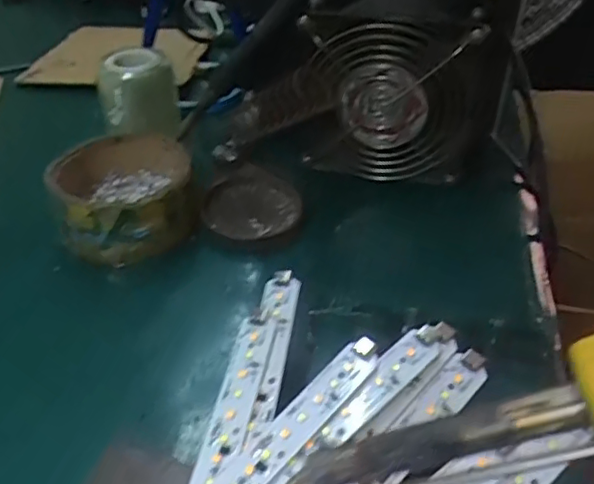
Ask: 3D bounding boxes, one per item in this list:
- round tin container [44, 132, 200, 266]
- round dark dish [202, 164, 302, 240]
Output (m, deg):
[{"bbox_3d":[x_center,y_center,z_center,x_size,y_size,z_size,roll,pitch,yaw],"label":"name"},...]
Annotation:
[{"bbox_3d":[-0.110,-0.030,0.388,0.084,0.046,0.089,-18,43,-22],"label":"round tin container"},{"bbox_3d":[-0.028,-0.024,0.397,0.057,0.019,0.061,1,40,-1],"label":"round dark dish"}]

